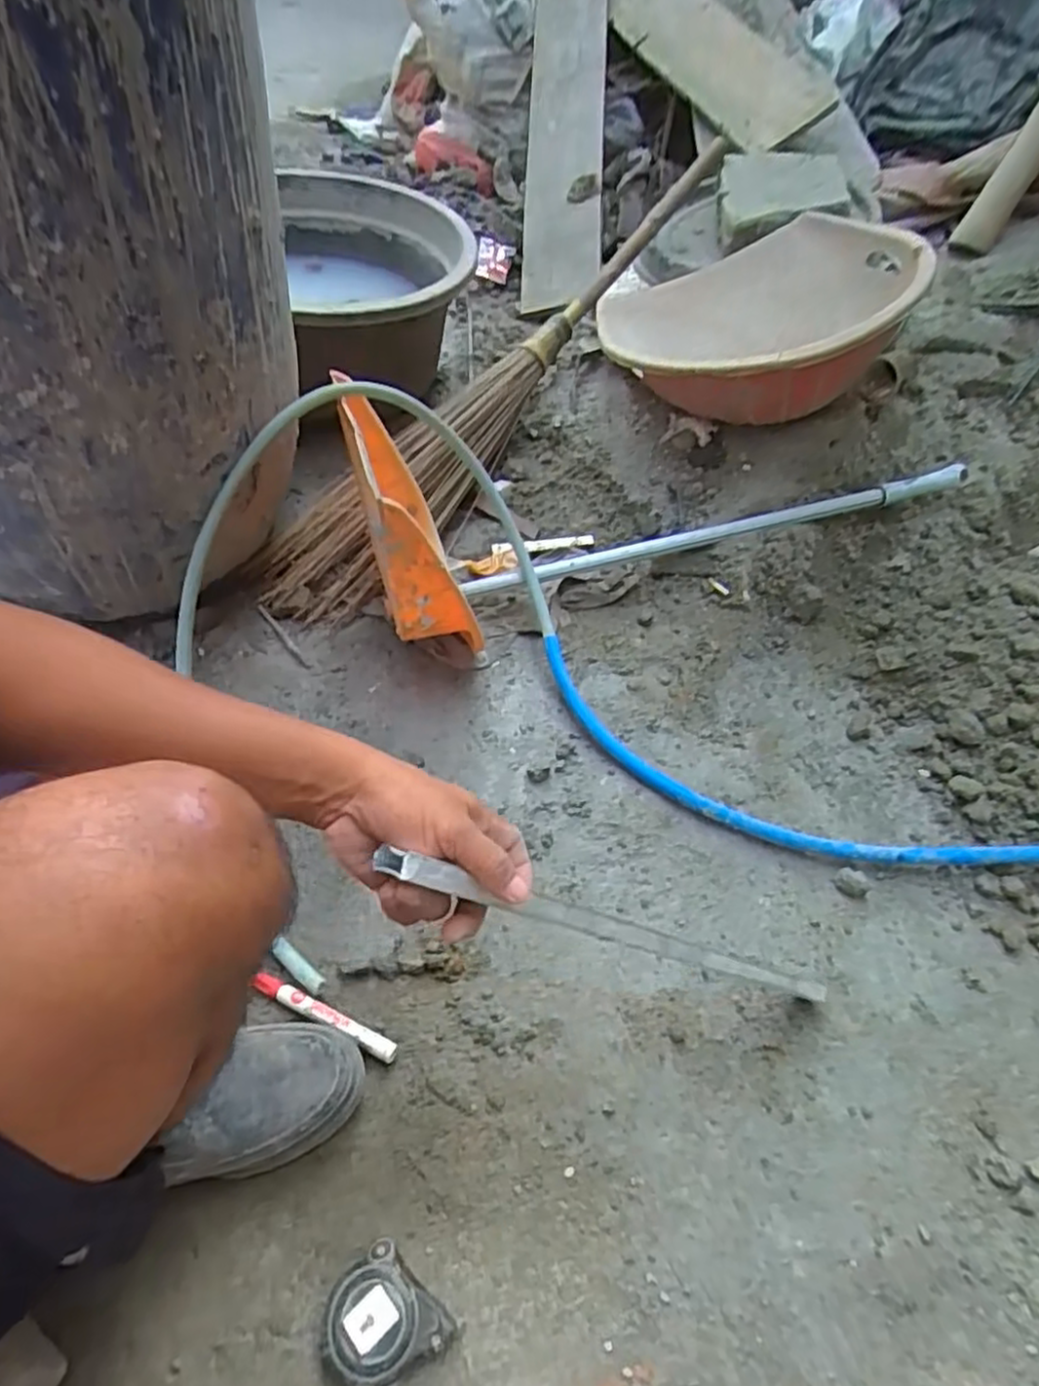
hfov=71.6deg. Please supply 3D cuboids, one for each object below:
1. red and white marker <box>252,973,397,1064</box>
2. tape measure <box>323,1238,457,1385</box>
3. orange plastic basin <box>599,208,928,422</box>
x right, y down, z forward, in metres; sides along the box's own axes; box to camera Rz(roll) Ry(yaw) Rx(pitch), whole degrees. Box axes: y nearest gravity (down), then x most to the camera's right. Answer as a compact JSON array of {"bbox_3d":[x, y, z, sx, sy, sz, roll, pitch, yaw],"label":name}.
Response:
[{"bbox_3d":[-0.171,0.281,0.629,0.141,0.023,0.018,22,50,13],"label":"red and white marker"},{"bbox_3d":[-0.094,0.433,0.491,0.079,0.035,0.072,38,55,25],"label":"tape measure"},{"bbox_3d":[0.360,-0.562,1.109,0.449,0.154,0.516,6,50,23],"label":"orange plastic basin"}]

